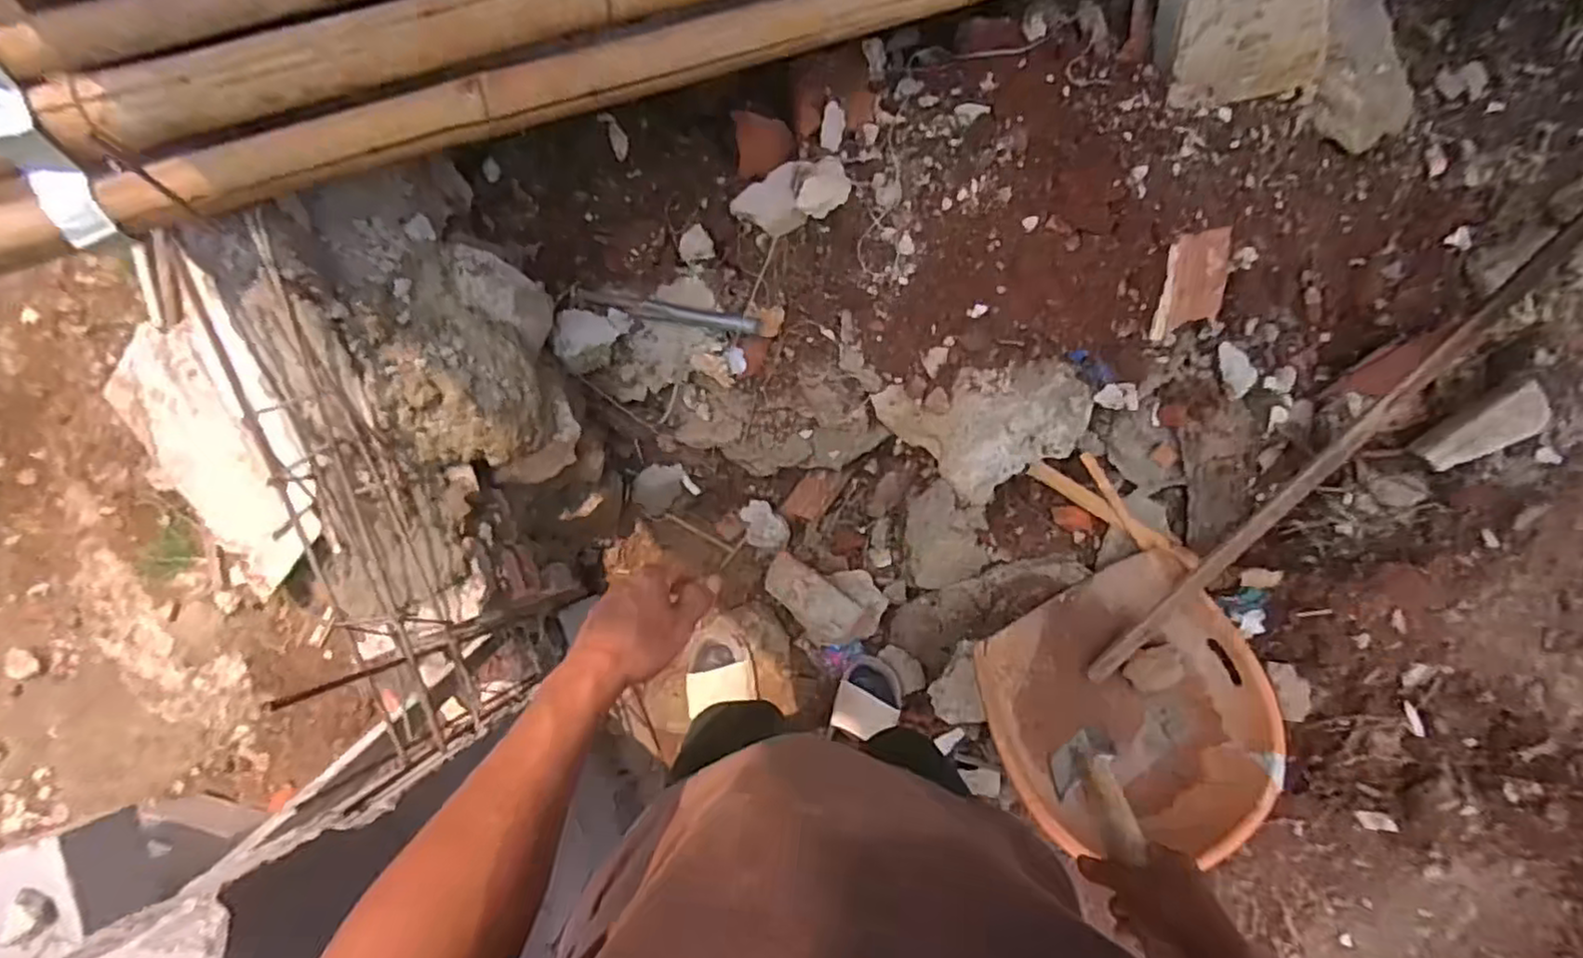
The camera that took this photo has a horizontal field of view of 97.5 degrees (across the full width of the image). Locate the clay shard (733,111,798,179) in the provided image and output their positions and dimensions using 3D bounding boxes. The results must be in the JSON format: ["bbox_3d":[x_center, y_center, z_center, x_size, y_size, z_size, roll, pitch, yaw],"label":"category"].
[{"bbox_3d":[-0.035,-0.479,0.991,0.084,0.013,0.083,-11,123,-11],"label":"clay shard"}]

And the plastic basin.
[{"bbox_3d":[0.527,0.382,1.084,0.424,0.158,0.442,1,83,-5],"label":"plastic basin"}]

